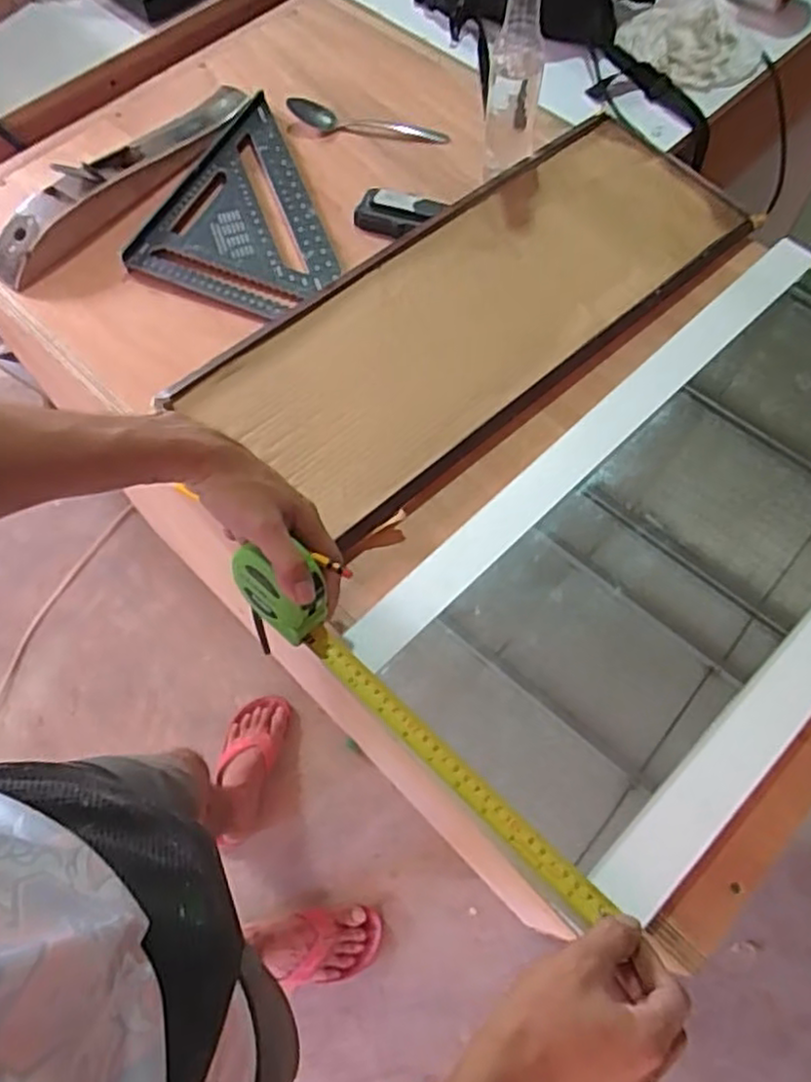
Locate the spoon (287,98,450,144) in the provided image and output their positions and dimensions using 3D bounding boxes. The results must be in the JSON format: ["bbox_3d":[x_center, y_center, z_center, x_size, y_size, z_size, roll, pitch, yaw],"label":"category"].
[{"bbox_3d":[-0.044,-0.506,0.838,0.195,0.023,0.031,10,65,6],"label":"spoon"}]

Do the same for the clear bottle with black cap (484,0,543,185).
[{"bbox_3d":[0.114,-0.486,0.723,0.056,0.207,0.068,9,65,6],"label":"clear bottle with black cap"}]

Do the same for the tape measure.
[{"bbox_3d":[0.009,0.126,0.501,0.343,0.057,0.051,43,72,9],"label":"tape measure"}]

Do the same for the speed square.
[{"bbox_3d":[-0.151,-0.374,0.781,0.221,0.018,0.280,23,67,12],"label":"speed square"}]

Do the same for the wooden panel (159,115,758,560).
[{"bbox_3d":[0.082,-0.246,0.705,0.583,0.024,0.222,-39,69,-16],"label":"wooden panel"}]

